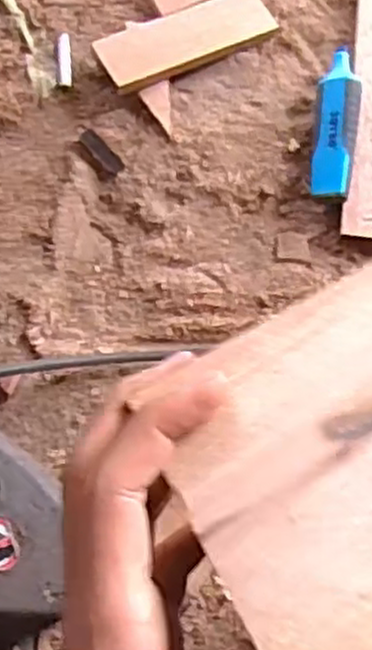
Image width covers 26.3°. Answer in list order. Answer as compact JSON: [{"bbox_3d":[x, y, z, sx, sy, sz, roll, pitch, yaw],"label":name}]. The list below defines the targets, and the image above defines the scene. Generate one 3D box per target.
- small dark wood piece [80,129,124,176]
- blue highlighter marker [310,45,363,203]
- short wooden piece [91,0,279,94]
[{"bbox_3d":[-0.052,-0.107,0.489,0.012,0.004,0.038,-37,77,-12],"label":"small dark wood piece"},{"bbox_3d":[0.093,-0.125,0.489,0.025,0.024,0.095,6,73,0],"label":"blue highlighter marker"},{"bbox_3d":[0.000,-0.181,0.503,0.113,0.011,0.039,-26,76,-14],"label":"short wooden piece"}]

